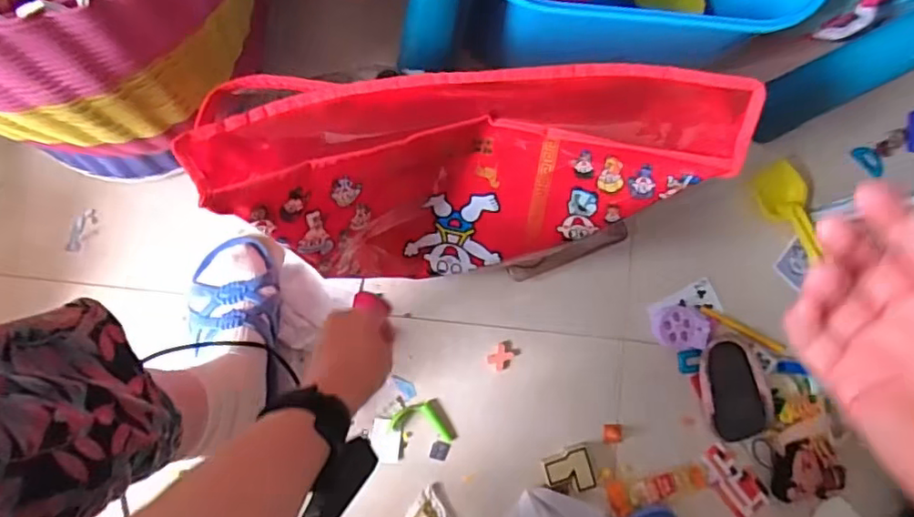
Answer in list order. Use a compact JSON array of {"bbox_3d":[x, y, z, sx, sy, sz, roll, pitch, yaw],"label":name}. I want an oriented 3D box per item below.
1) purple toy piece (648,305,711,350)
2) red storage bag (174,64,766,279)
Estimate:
[{"bbox_3d":[0.281,0.087,0.739,0.069,0.022,0.052,1,86,-7],"label":"purple toy piece"},{"bbox_3d":[0.009,-0.072,0.547,0.443,0.190,0.155,-1,86,-7],"label":"red storage bag"}]

